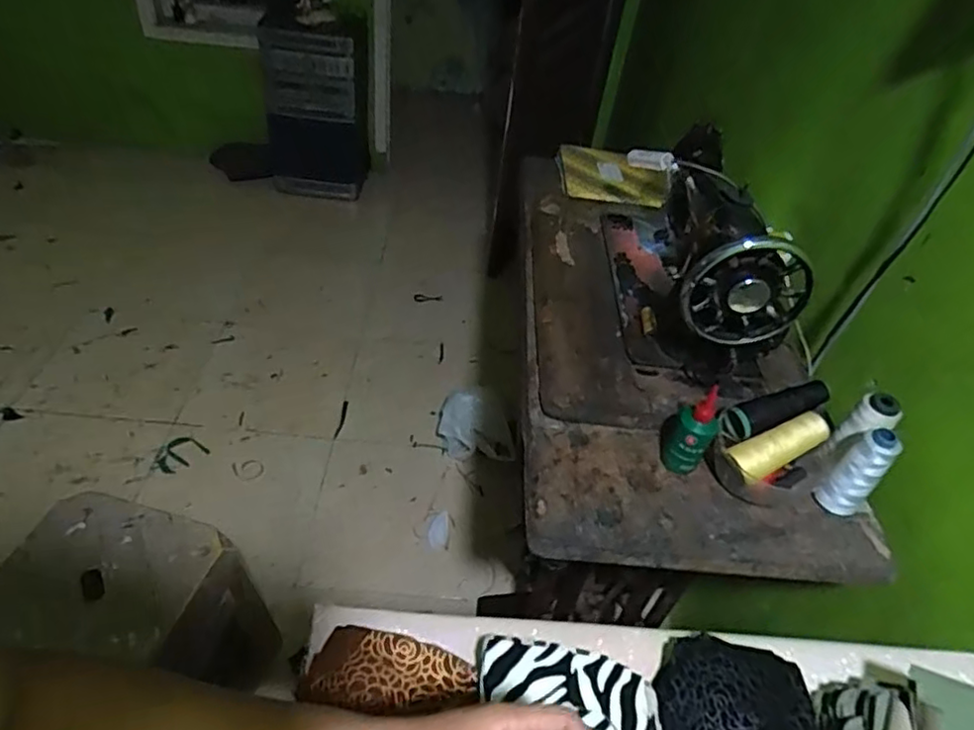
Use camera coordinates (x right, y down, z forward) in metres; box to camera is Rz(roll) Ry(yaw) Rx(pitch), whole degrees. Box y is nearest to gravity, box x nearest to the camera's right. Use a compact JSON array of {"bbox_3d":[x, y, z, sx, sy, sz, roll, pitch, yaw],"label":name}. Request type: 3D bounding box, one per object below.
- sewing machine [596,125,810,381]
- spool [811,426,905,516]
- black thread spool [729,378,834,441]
[{"bbox_3d":[0.273,-0.175,0.854,0.159,0.195,0.377,4,44,-5],"label":"sewing machine"},{"bbox_3d":[0.388,0.115,0.663,0.037,0.108,0.040,4,43,-4],"label":"spool"},{"bbox_3d":[0.327,0.051,0.709,0.117,0.036,0.035,-12,47,-20],"label":"black thread spool"}]

